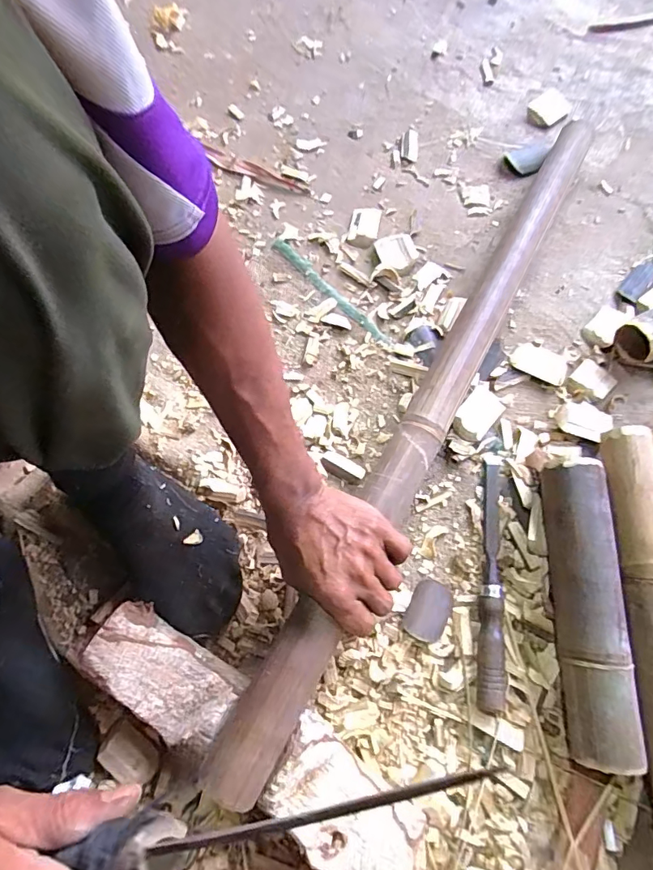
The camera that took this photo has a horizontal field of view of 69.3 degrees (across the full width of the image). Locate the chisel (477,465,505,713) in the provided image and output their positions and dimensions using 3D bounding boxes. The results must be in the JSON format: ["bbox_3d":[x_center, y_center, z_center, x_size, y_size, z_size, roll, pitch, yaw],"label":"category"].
[{"bbox_3d":[0.163,0.142,0.471,0.024,0.026,0.242,6,71,4],"label":"chisel"}]

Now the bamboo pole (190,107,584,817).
[{"bbox_3d":[0.125,-0.051,0.493,0.047,0.038,0.814,28,71,11],"label":"bamboo pole"}]

